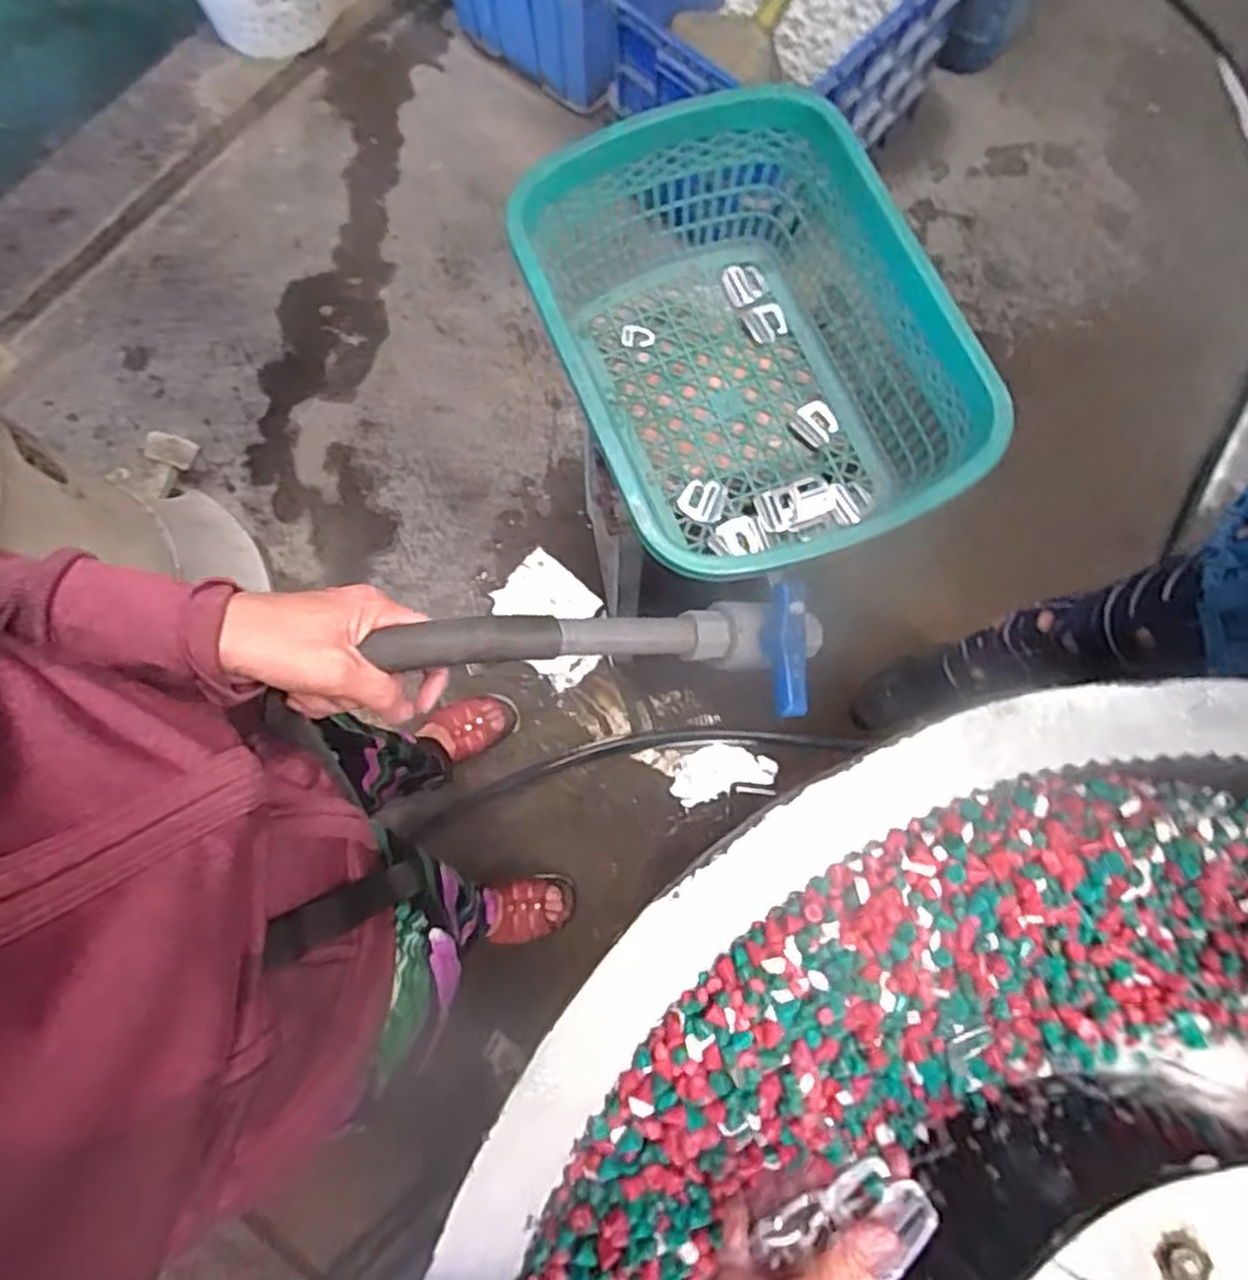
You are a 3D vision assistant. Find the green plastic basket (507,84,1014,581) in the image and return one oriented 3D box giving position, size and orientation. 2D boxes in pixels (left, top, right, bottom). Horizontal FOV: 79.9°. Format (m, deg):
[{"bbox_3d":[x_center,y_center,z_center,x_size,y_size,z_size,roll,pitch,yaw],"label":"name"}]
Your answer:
[{"bbox_3d":[0.119,-0.279,0.743,0.348,0.186,0.447,-22,78,-4],"label":"green plastic basket"}]

